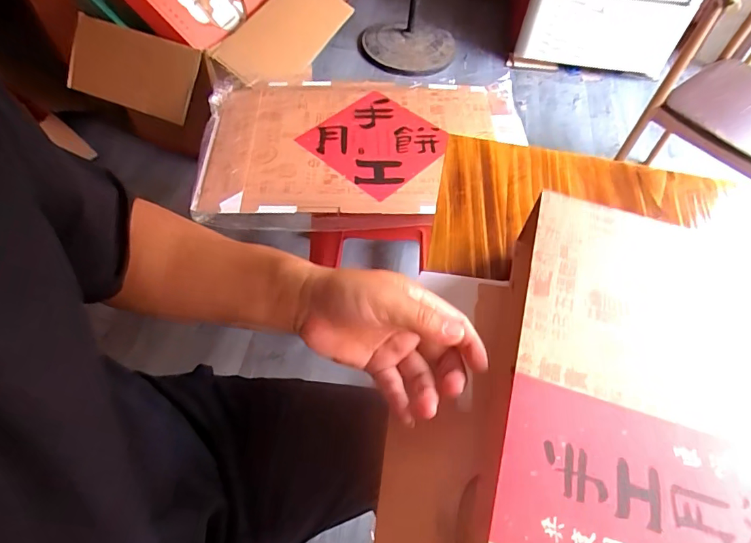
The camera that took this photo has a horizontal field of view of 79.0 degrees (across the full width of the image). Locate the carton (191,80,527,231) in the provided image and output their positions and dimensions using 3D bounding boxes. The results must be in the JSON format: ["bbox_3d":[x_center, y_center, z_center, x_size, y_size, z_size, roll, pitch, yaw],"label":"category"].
[{"bbox_3d":[-0.008,-0.233,0.864,0.621,0.044,0.378,-2,56,-5],"label":"carton"}]

